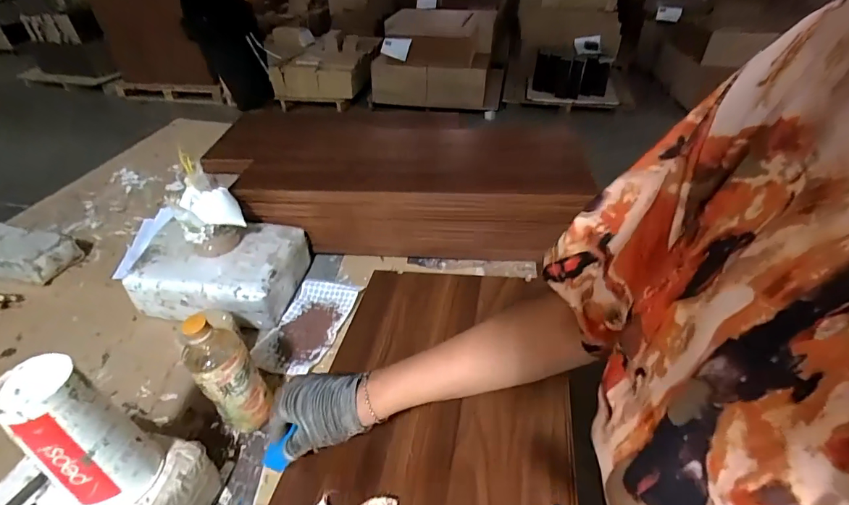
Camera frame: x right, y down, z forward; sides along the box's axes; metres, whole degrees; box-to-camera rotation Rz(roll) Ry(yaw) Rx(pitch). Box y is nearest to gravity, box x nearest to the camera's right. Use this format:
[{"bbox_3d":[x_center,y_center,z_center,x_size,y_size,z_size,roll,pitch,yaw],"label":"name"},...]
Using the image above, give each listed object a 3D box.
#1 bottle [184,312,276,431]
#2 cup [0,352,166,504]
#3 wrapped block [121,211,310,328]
[{"bbox_3d":[-0.268,0.173,0.584,0.063,0.217,0.076,26,45,30],"label":"bottle"},{"bbox_3d":[-0.344,0.184,0.431,0.071,0.170,0.075,27,46,34],"label":"cup"},{"bbox_3d":[-0.405,0.039,0.847,0.305,0.105,0.209,6,39,8],"label":"wrapped block"}]

